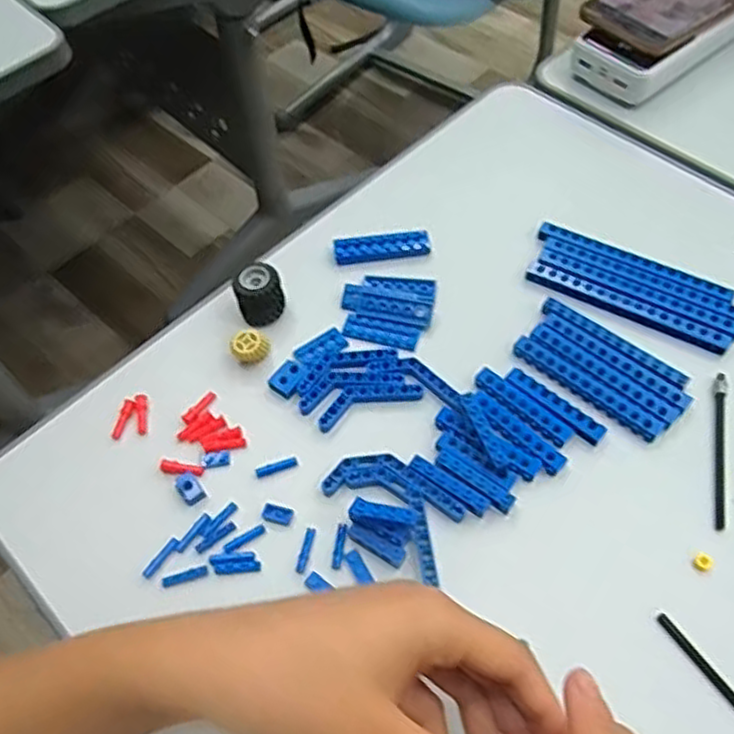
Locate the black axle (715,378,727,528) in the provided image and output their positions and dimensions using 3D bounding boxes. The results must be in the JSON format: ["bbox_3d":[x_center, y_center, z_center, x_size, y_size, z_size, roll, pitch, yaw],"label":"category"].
[{"bbox_3d":[0.194,0.044,0.394,0.006,0.004,0.093,10,60,10],"label":"black axle"}]

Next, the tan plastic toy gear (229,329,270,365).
[{"bbox_3d":[-0.071,-0.014,0.437,0.021,0.015,0.017,4,59,6],"label":"tan plastic toy gear"}]

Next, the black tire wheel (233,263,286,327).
[{"bbox_3d":[-0.067,-0.046,0.452,0.028,0.029,0.025,-16,59,-6],"label":"black tire wheel"}]

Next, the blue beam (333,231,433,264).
[{"bbox_3d":[0.010,-0.081,0.479,0.065,0.008,0.016,-8,58,-1],"label":"blue beam"}]

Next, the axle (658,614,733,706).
[{"bbox_3d":[0.170,0.153,0.330,0.005,0.004,0.092,-32,62,-15],"label":"axle"}]

